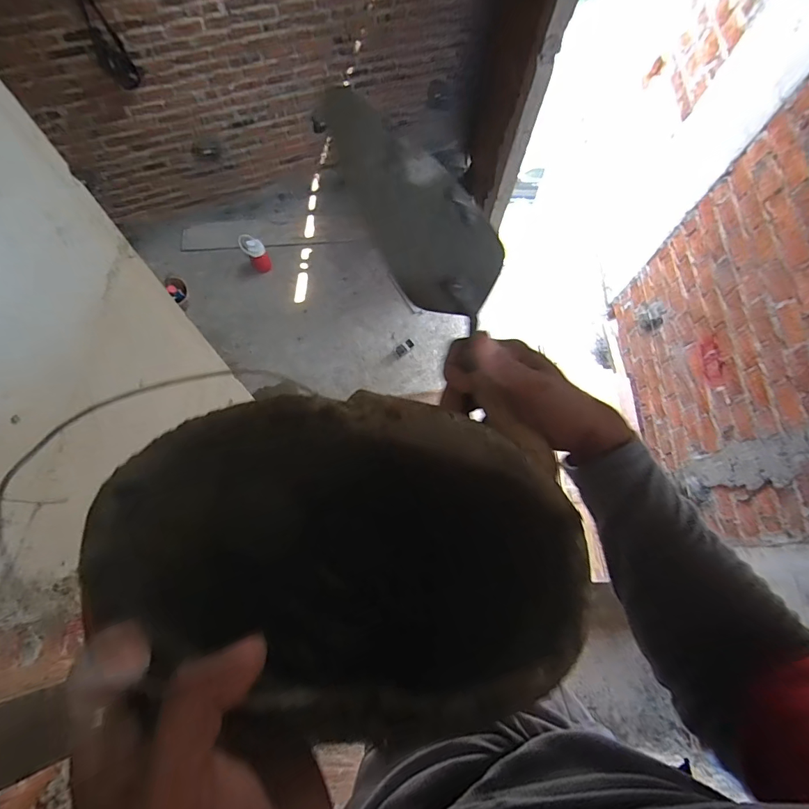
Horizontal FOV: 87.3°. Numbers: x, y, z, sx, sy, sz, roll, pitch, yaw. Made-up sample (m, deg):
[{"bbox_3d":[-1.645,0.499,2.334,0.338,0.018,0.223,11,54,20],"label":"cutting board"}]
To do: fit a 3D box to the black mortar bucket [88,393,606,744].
[{"bbox_3d":[-0.027,0.105,0.303,0.273,0.170,0.191,2,69,-1],"label":"black mortar bucket"}]

